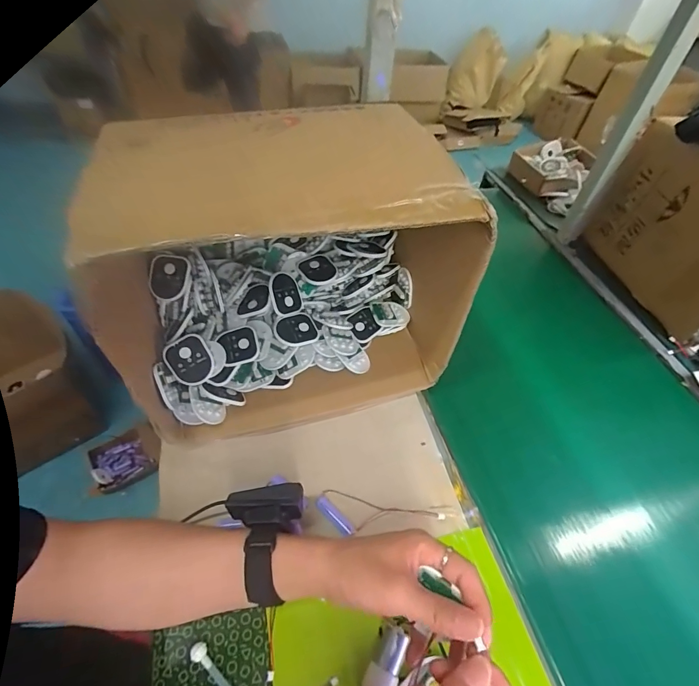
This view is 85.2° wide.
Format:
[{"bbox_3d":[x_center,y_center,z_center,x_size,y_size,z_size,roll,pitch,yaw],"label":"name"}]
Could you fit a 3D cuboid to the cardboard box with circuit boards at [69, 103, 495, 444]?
[{"bbox_3d":[-0.060,-0.074,0.470,0.370,0.263,0.242,-9,51,-14],"label":"cardboard box with circuit boards"}]

